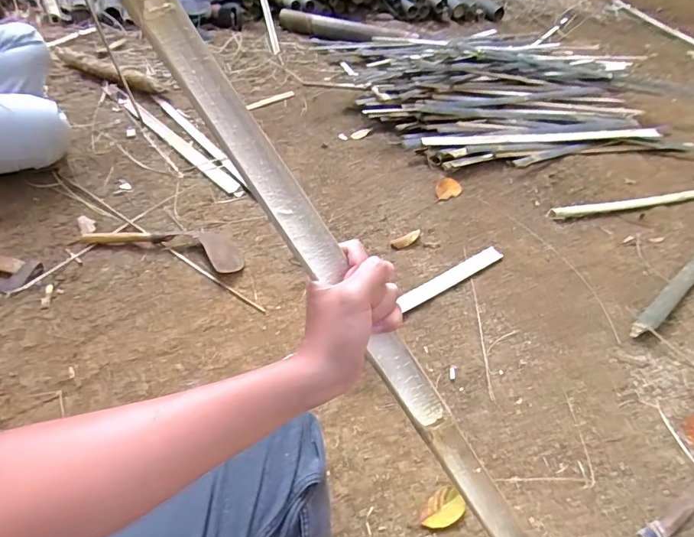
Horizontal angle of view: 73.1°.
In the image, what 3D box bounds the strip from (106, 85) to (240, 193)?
[{"bbox_3d":[-0.579,-0.439,1.501,0.060,0.022,0.835,-31,51,-29],"label":"strip"}]

